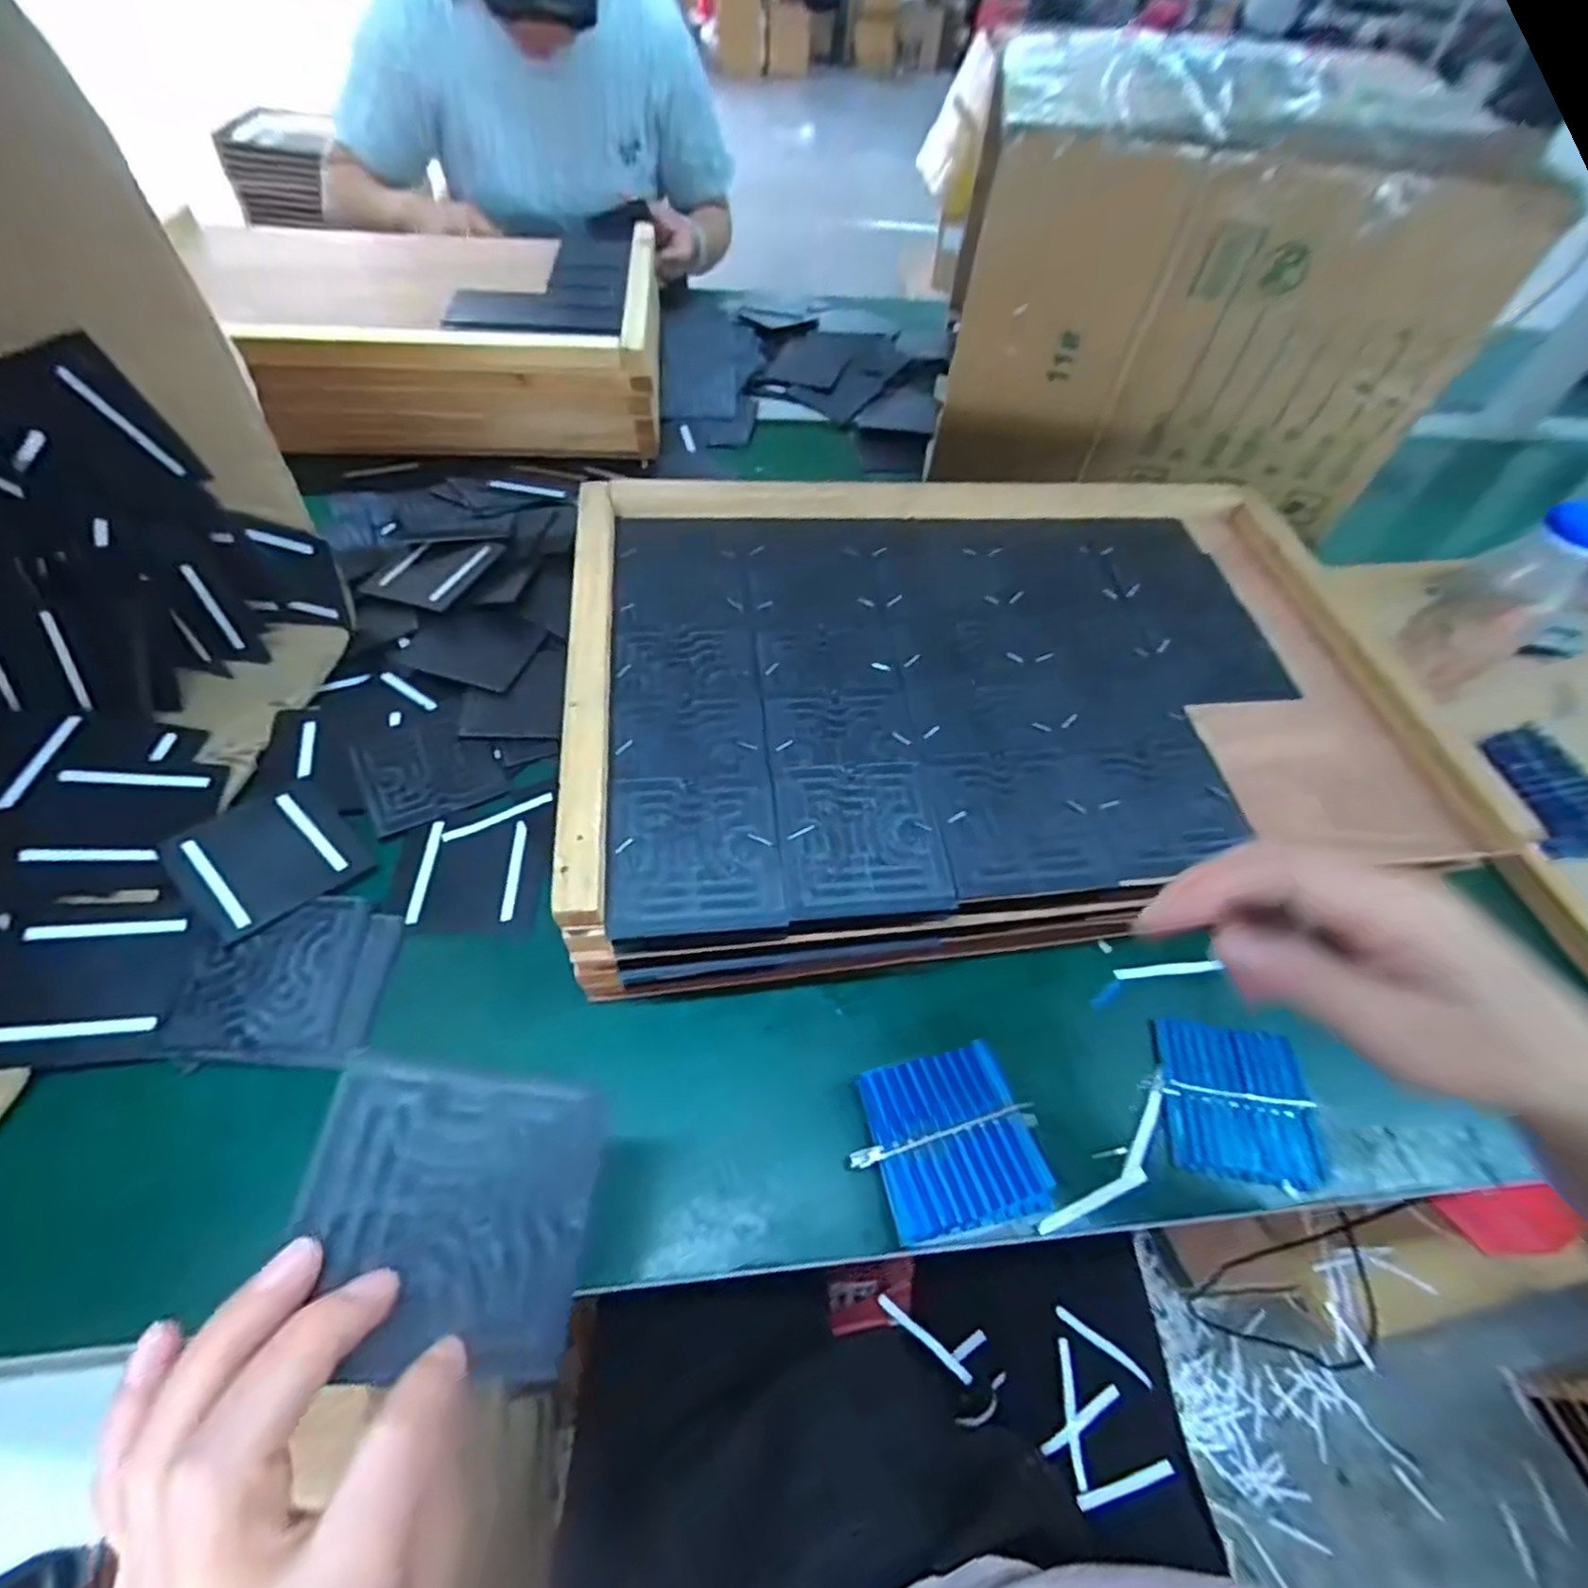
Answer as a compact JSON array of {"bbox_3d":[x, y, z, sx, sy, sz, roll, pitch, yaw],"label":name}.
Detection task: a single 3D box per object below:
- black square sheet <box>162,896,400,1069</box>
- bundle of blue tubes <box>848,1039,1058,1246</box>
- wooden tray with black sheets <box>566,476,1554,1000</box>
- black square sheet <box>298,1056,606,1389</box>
[{"bbox_3d":[-0.254,0.091,0.353,0.087,0.004,0.083,7,59,-7],"label":"black square sheet"},{"bbox_3d":[0.071,0.163,0.331,0.081,0.025,0.073,-8,55,-11],"label":"bundle of blue tubes"},{"bbox_3d":[0.115,-0.061,0.434,0.465,0.100,0.314,-4,55,-7],"label":"wooden tray with black sheets"},{"bbox_3d":[-0.100,0.123,0.206,0.079,0.004,0.077,20,54,-24],"label":"black square sheet"}]

